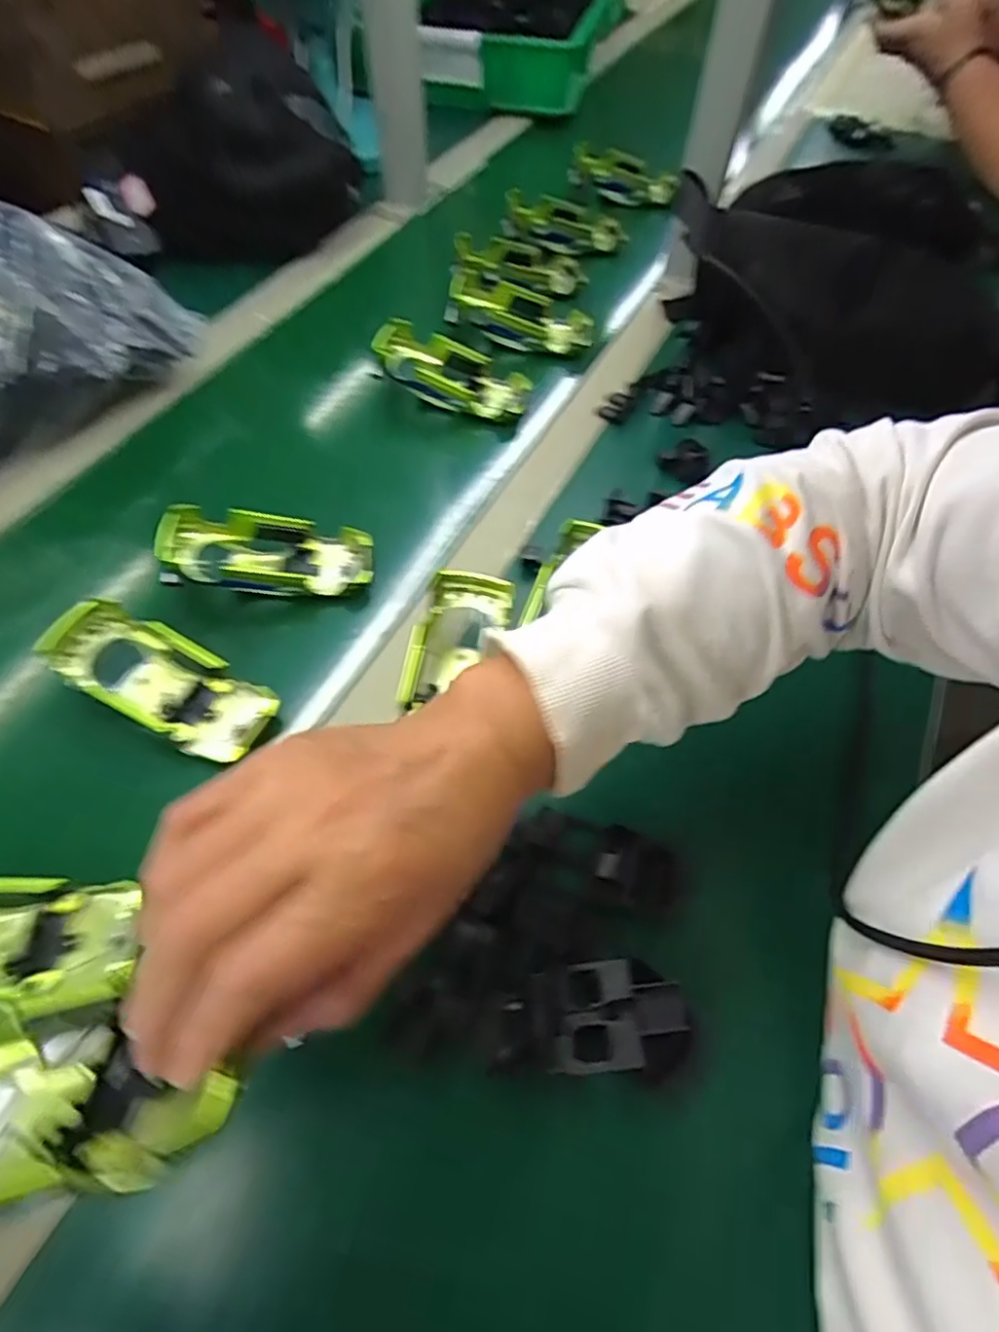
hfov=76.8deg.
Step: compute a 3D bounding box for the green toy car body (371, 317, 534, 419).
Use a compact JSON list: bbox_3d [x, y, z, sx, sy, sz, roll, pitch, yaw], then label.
[{"bbox_3d":[-0.044,-0.255,0.557,0.135,0.035,0.058,21,55,-8],"label":"green toy car body"}]

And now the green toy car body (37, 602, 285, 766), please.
[{"bbox_3d":[-0.208,0.012,0.392,0.133,0.038,0.055,29,61,-1],"label":"green toy car body"}]

